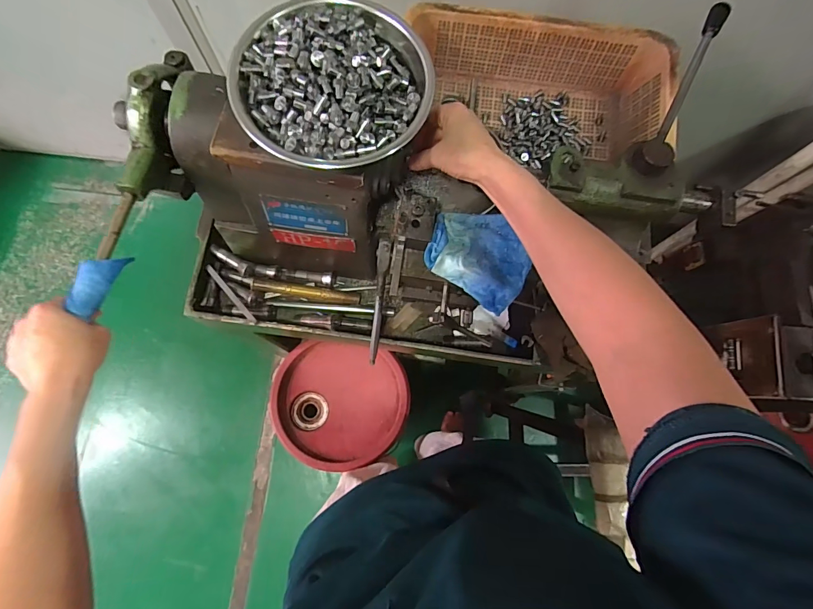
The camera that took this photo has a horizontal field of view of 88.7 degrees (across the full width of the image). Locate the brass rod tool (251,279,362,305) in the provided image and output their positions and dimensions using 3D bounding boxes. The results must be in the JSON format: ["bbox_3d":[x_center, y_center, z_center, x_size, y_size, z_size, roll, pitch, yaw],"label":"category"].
[{"bbox_3d":[-0.149,-0.019,0.631,0.160,0.017,0.021,8,77,-14],"label":"brass rod tool"}]

